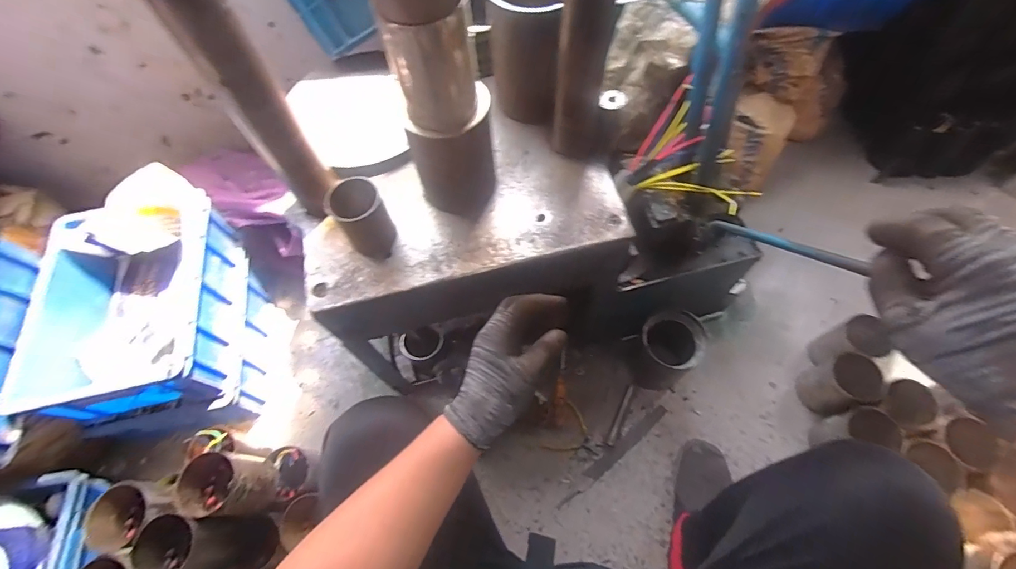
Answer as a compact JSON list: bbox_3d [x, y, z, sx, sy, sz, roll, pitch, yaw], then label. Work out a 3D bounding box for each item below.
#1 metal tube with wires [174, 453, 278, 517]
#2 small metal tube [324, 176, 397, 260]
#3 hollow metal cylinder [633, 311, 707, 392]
[{"bbox_3d":[-0.463,0.339,0.739,0.101,0.112,0.092,-1,63,3],"label":"metal tube with wires"},{"bbox_3d":[-0.197,-0.090,0.602,0.068,0.092,0.077,-30,65,-12],"label":"small metal tube"},{"bbox_3d":[0.327,0.143,0.917,0.116,0.186,0.120,-1,63,3],"label":"hollow metal cylinder"}]

